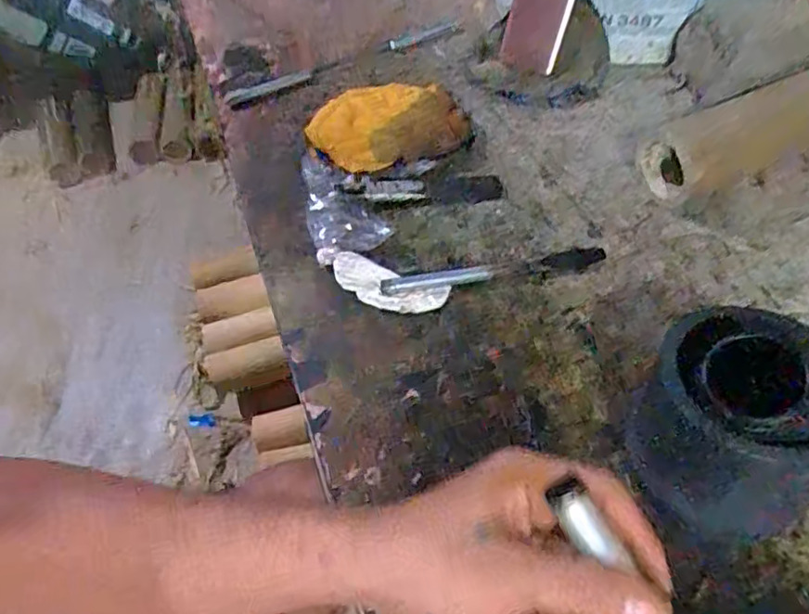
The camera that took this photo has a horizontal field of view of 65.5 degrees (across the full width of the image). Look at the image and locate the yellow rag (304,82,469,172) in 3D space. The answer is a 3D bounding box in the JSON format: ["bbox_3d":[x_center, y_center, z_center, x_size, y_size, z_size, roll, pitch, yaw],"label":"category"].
[{"bbox_3d":[-0.020,-0.190,0.658,0.146,0.026,0.139,-23,52,-14],"label":"yellow rag"}]

